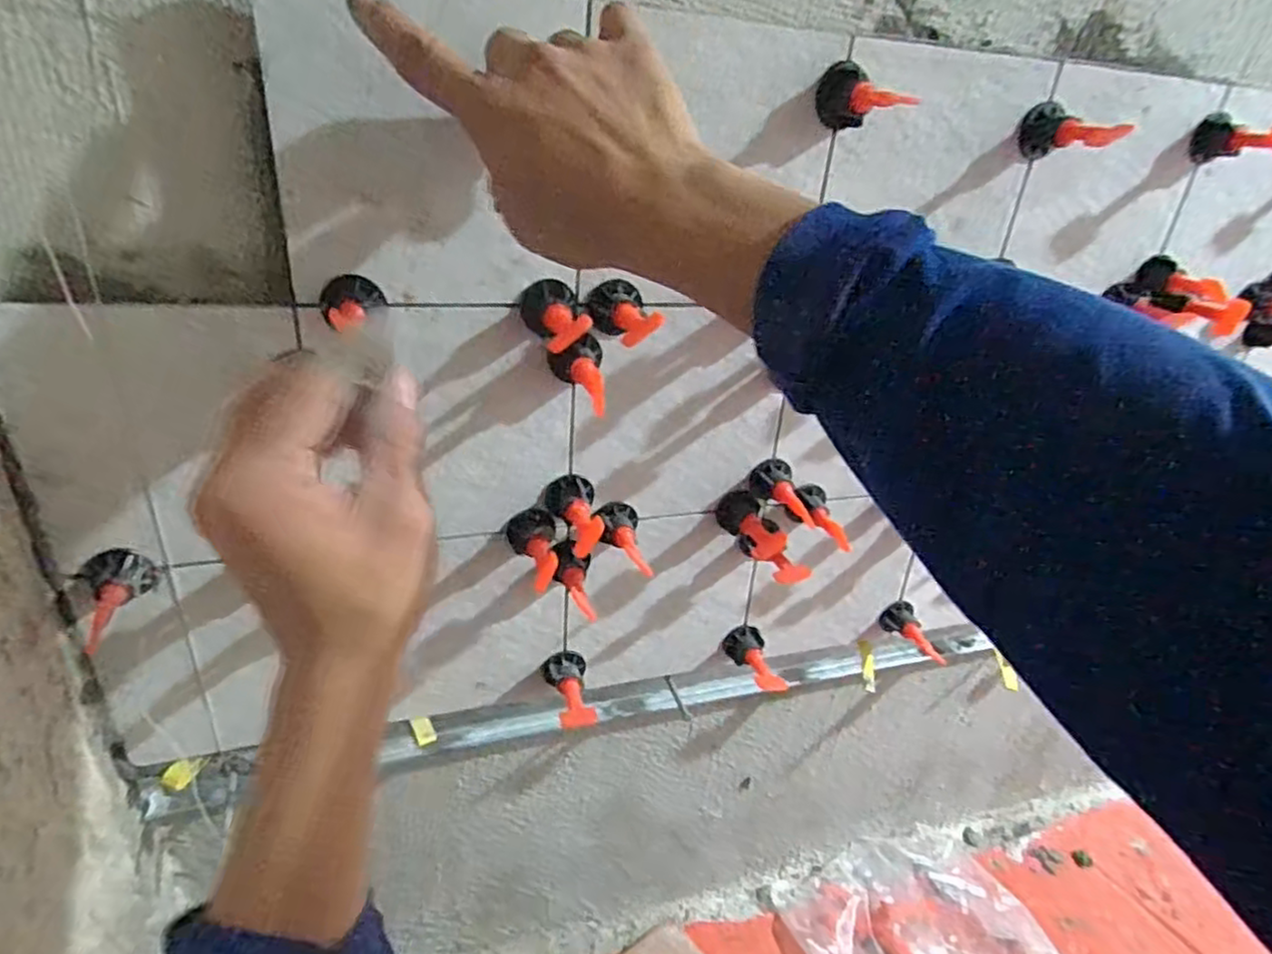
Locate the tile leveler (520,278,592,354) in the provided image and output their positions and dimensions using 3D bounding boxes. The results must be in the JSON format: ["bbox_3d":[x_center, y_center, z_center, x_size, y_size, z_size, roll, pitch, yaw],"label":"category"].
[{"bbox_3d":[-0.044,-0.086,0.376,0.032,0.028,0.059,-1,28,-12],"label":"tile leveler"}]

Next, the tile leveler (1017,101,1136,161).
[{"bbox_3d":[0.265,-0.210,0.424,0.030,0.030,0.054,-4,28,-16],"label":"tile leveler"}]

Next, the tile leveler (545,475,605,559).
[{"bbox_3d":[-0.039,0.024,0.433,0.031,0.026,0.054,0,28,-10],"label":"tile leveler"}]

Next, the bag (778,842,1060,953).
[{"bbox_3d":[0.314,0.497,0.733,0.239,0.033,0.242,-12,32,-30],"label":"bag"}]

